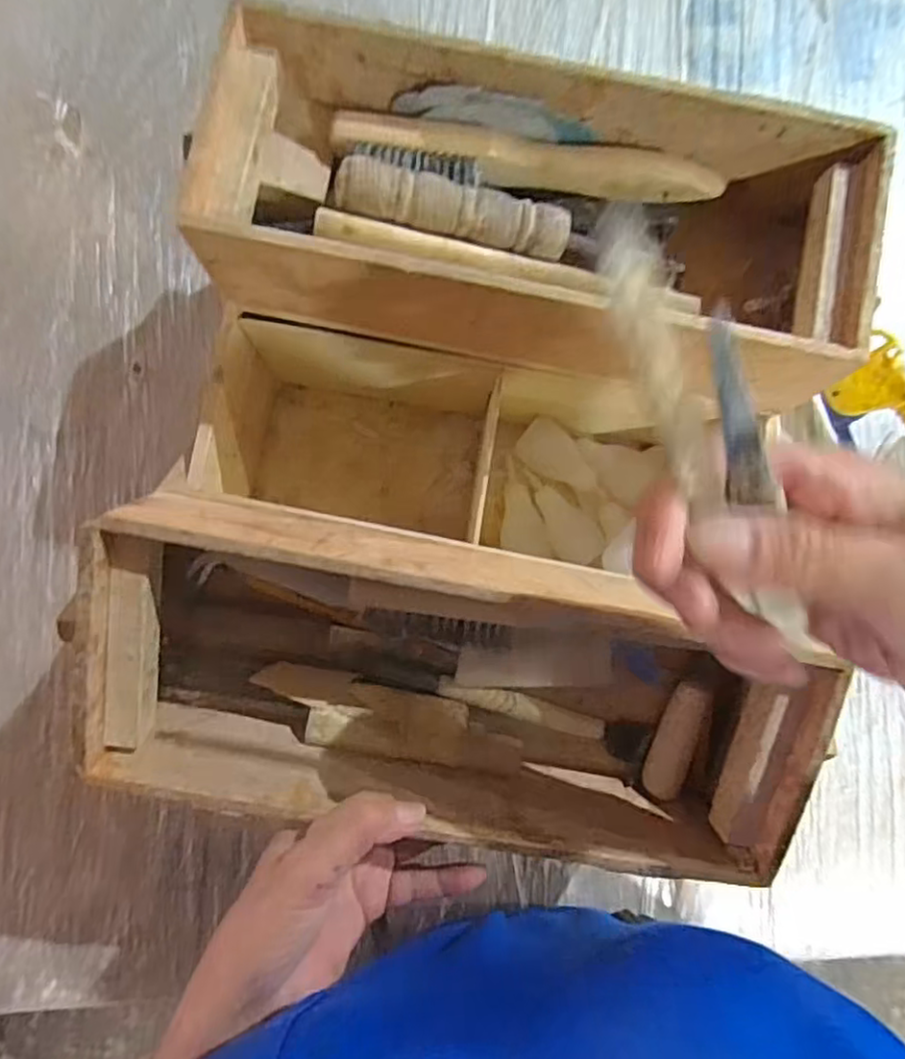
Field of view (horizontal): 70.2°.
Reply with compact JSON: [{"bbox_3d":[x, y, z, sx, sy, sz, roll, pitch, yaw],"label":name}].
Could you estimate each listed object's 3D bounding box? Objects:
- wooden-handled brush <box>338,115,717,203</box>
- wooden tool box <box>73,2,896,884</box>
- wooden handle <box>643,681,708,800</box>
[{"bbox_3d":[0.037,-0.186,0.327,0.194,0.020,0.024,6,83,-3],"label":"wooden-handled brush"},{"bbox_3d":[0.021,-0.032,0.351,0.316,0.190,0.346,10,81,3],"label":"wooden tool box"},{"bbox_3d":[0.117,0.110,0.337,0.019,0.016,0.060,21,83,-2],"label":"wooden handle"}]

